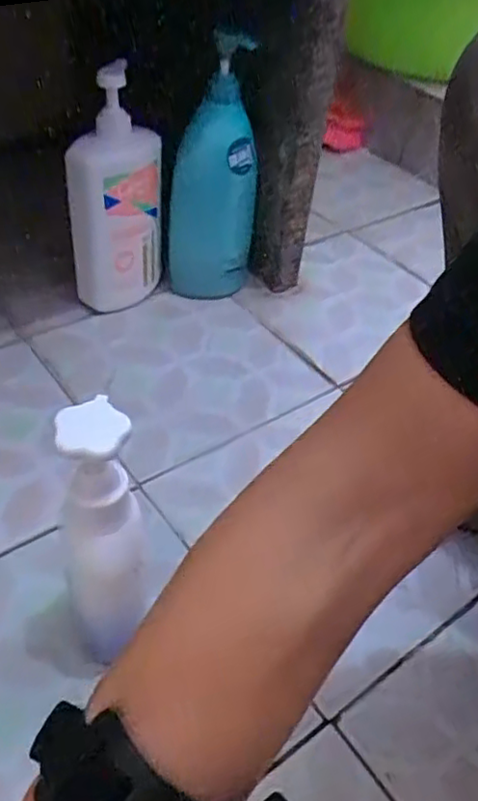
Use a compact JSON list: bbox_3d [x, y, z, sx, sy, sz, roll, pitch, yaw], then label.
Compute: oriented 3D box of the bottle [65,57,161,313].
[{"bbox_3d":[-0.127,-0.210,0.681,0.093,0.253,0.068,0,43,-8],"label":"bottle"}]

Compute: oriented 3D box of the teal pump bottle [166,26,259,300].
[{"bbox_3d":[-0.027,-0.241,0.708,0.068,0.278,0.091,33,48,24],"label":"teal pump bottle"}]

